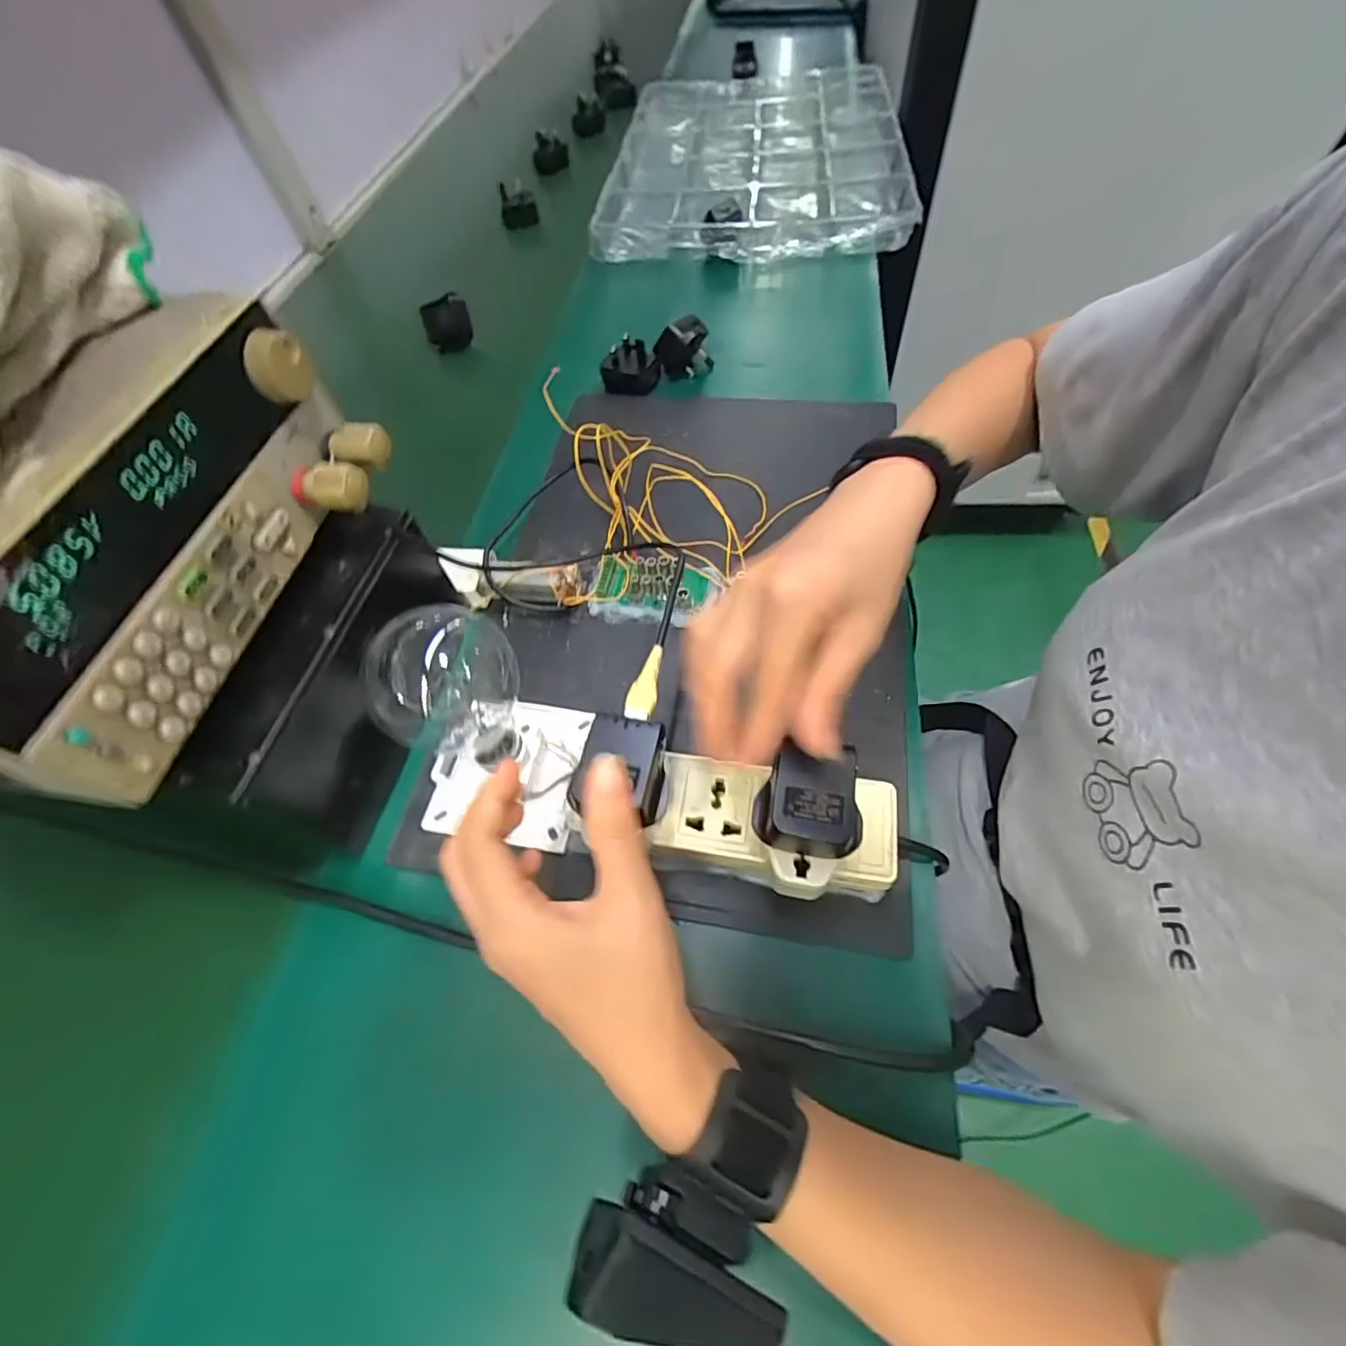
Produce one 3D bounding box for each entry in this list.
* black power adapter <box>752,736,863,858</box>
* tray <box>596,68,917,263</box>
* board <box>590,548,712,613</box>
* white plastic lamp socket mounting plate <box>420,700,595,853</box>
[{"bbox_3d":[0.059,0.057,0.255,0.042,0.027,0.044,8,58,11],"label":"black power adapter"},{"bbox_3d":[0.110,-0.721,0.780,0.368,0.049,0.574,1,56,7],"label":"tray"},{"bbox_3d":[-0.015,-0.066,0.410,0.078,0.021,0.043,8,58,11],"label":"board"},{"bbox_3d":[-0.100,0.053,0.341,0.086,0.031,0.086,6,61,7],"label":"white plastic lamp socket mounting plate"}]

